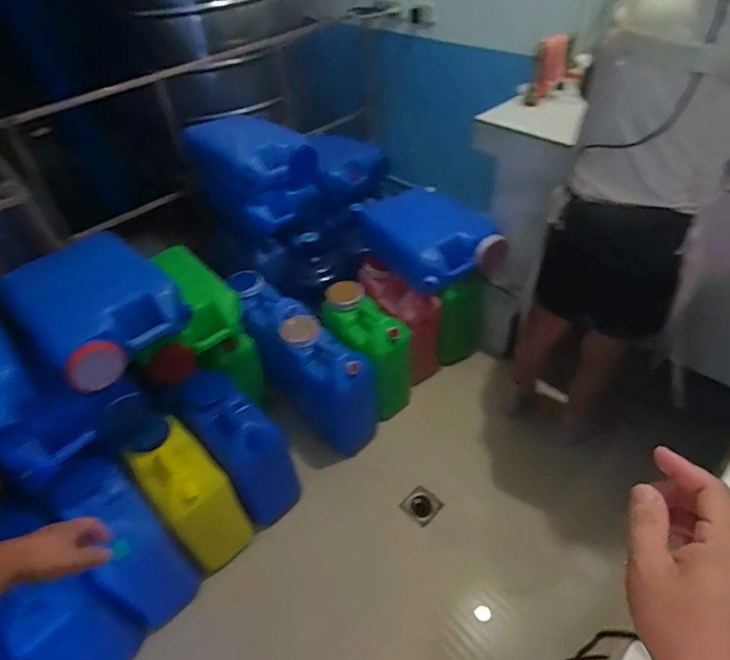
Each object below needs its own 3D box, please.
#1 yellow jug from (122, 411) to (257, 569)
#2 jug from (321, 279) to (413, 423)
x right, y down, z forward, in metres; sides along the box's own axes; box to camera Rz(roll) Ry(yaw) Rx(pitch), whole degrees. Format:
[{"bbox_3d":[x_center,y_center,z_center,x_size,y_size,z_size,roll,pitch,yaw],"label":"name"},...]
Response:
[{"bbox_3d":[-0.466,0.471,1.324,0.219,0.372,0.169,31,55,32],"label":"yellow jug"},{"bbox_3d":[0.009,0.078,1.649,0.159,0.393,0.329,-32,50,-25],"label":"jug"}]

